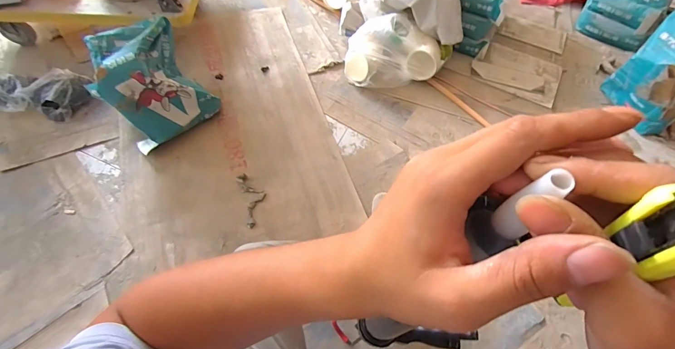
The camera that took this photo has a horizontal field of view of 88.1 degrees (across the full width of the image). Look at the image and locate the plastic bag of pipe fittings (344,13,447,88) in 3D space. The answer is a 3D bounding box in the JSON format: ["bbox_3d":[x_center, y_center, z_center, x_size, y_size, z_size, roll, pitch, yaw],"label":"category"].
[{"bbox_3d":[0.218,-0.478,1.368,0.366,0.177,0.206,-2,58,-6],"label":"plastic bag of pipe fittings"}]

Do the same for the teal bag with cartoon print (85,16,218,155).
[{"bbox_3d":[-0.615,-0.296,1.162,0.310,0.284,0.264,-37,67,-23],"label":"teal bag with cartoon print"}]

